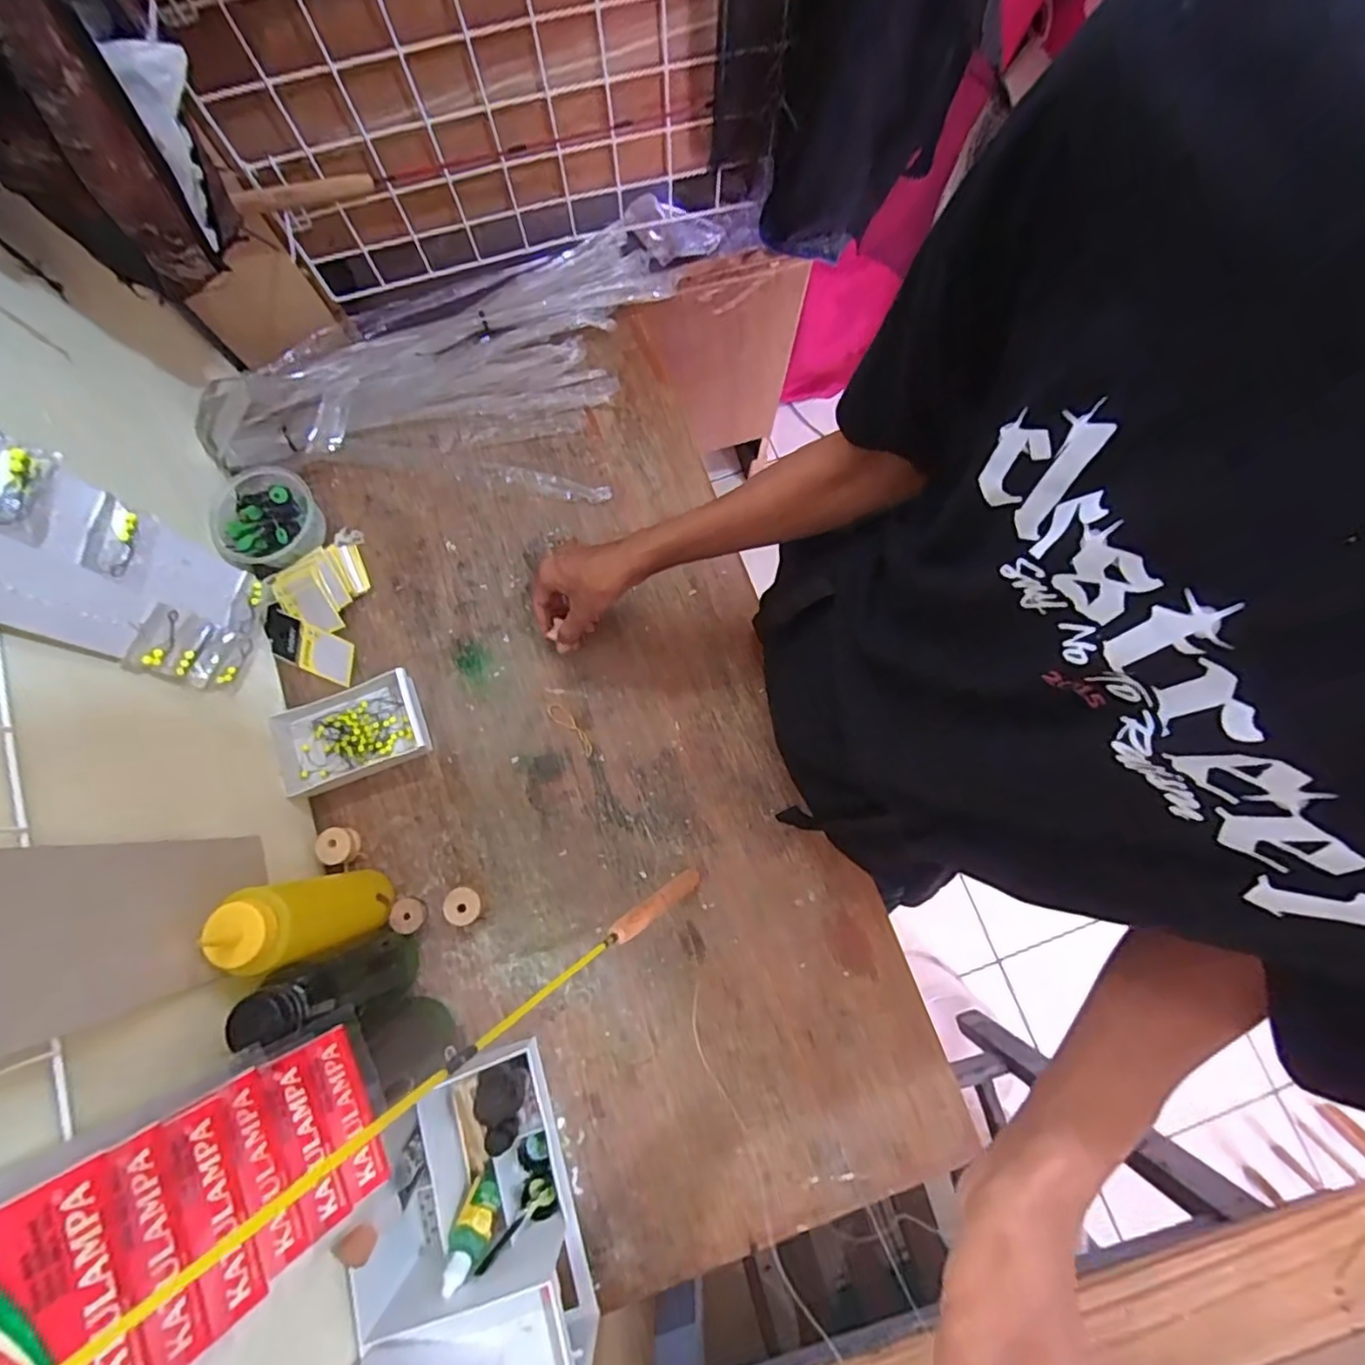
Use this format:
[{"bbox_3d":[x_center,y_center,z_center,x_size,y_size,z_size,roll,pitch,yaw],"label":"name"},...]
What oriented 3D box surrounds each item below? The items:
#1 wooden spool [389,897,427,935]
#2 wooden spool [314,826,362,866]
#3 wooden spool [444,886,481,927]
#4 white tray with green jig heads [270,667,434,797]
[{"bbox_3d":[-0.260,0.220,0.606,0.031,0.025,0.031,0,79,1],"label":"wooden spool"},{"bbox_3d":[-0.332,0.157,0.618,0.033,0.027,0.033,0,79,1],"label":"wooden spool"},{"bbox_3d":[-0.208,0.213,0.610,0.033,0.027,0.034,0,79,1],"label":"wooden spool"},{"bbox_3d":[-0.331,0.052,0.637,0.148,0.032,0.089,-21,79,-3],"label":"white tray with green jig heads"}]

